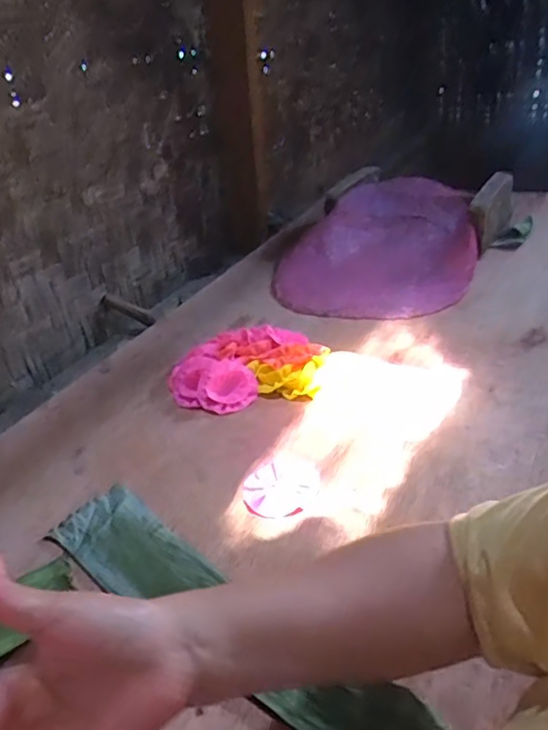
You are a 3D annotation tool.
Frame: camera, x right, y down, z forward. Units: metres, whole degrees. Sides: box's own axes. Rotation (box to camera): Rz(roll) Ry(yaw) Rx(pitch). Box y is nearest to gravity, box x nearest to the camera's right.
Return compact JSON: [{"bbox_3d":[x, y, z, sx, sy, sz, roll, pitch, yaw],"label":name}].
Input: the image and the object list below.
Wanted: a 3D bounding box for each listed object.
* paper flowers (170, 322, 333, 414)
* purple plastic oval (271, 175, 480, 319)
[{"bbox_3d":[-0.035,0.001,0.787,0.211,0.039,0.153,-7,30,0],"label":"paper flowers"},{"bbox_3d":[0.184,-0.218,1.037,0.337,0.072,0.372,8,62,23],"label":"purple plastic oval"}]

